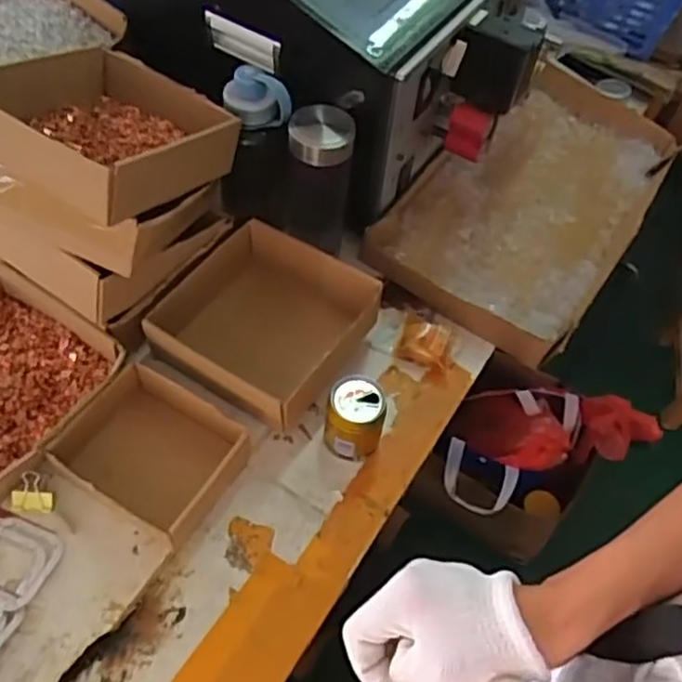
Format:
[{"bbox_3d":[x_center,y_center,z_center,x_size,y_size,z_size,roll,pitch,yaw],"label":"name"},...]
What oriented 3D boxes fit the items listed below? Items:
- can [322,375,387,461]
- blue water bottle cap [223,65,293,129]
[{"bbox_3d":[0.014,0.088,0.774,0.061,0.089,0.066,2,57,-3],"label":"can"},{"bbox_3d":[-0.094,-0.272,0.783,0.075,0.053,0.041,-2,55,-7],"label":"blue water bottle cap"}]

